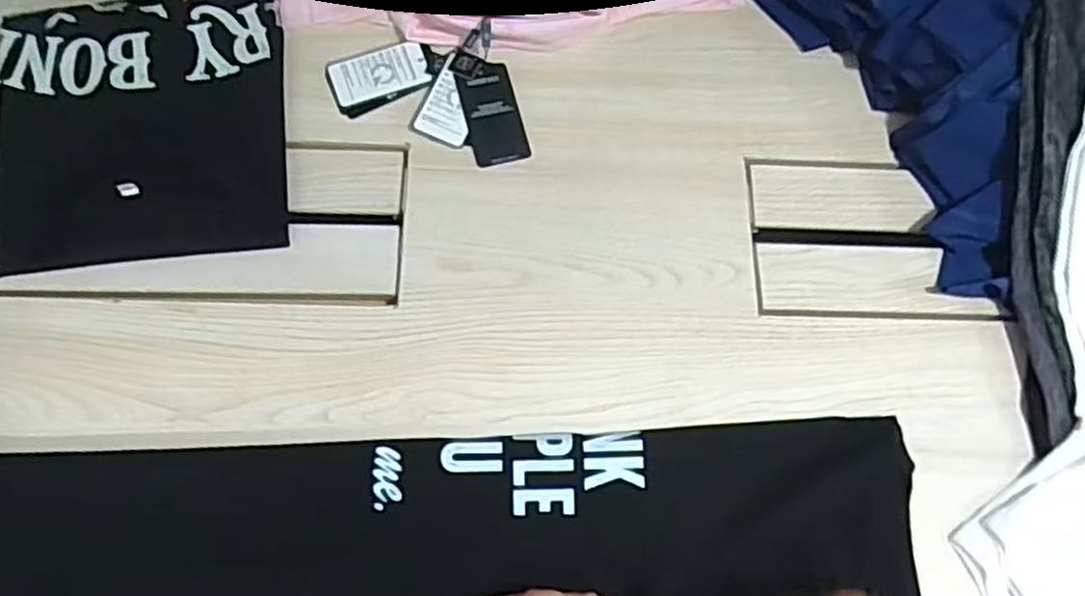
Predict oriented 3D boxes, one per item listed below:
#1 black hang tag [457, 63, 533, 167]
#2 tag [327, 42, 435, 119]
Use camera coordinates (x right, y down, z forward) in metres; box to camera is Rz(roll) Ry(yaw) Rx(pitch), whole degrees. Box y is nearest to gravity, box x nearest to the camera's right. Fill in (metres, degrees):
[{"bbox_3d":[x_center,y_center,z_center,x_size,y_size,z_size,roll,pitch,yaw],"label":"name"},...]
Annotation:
[{"bbox_3d":[-0.045,-0.168,0.677,0.049,0.004,0.098,-13,76,-7],"label":"black hang tag"},{"bbox_3d":[-0.147,-0.204,0.680,0.096,0.006,0.055,-26,73,-11],"label":"tag"}]

